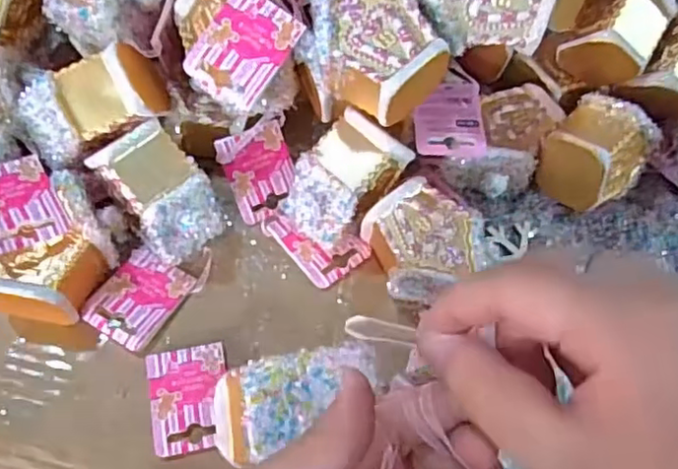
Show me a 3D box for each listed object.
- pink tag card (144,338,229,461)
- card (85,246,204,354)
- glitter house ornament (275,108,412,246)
[{"bbox_3d":[-0.087,0.096,0.381,0.045,0.004,0.061,-7,65,-14],"label":"pink tag card"},{"bbox_3d":[-0.125,0.040,0.405,0.046,0.004,0.059,31,59,8],"label":"card"},{"bbox_3d":[0.006,-0.037,0.420,0.051,0.071,0.082,38,67,15],"label":"glitter house ornament"}]

